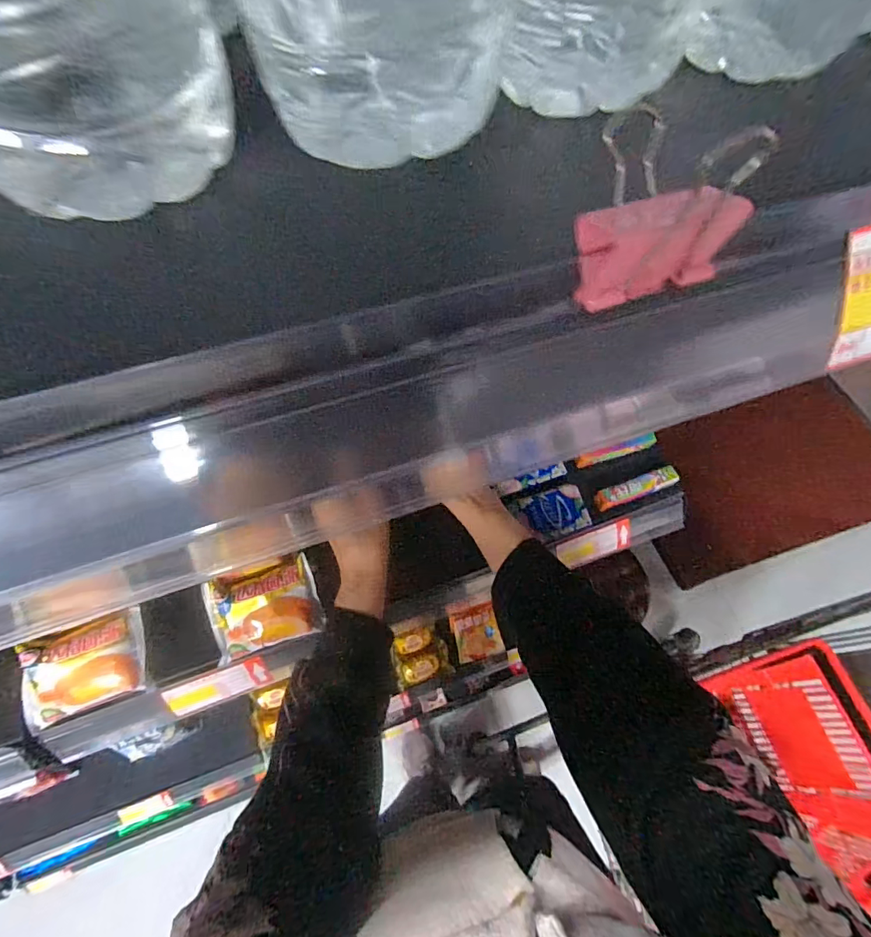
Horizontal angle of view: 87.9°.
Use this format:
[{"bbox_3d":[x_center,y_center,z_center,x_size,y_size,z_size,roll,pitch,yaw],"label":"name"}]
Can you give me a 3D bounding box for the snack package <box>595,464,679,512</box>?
[{"bbox_3d":[0.223,0.021,0.499,0.096,0.013,0.022,-18,67,-10],"label":"snack package"}]

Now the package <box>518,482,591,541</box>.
[{"bbox_3d":[0.125,0.047,0.477,0.069,0.011,0.049,-16,67,-10],"label":"package"}]

